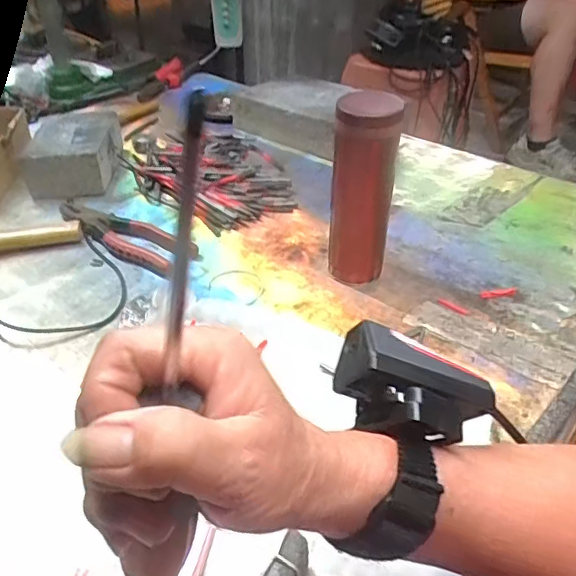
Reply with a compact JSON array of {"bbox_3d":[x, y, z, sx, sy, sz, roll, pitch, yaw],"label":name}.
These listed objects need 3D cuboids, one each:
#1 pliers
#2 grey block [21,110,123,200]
[{"bbox_3d":[-0.200,-0.066,0.666,0.203,0.017,0.070,20,42,24],"label":"pliers"},{"bbox_3d":[-0.298,-0.194,0.795,0.103,0.062,0.160,-1,38,-1],"label":"grey block"}]

